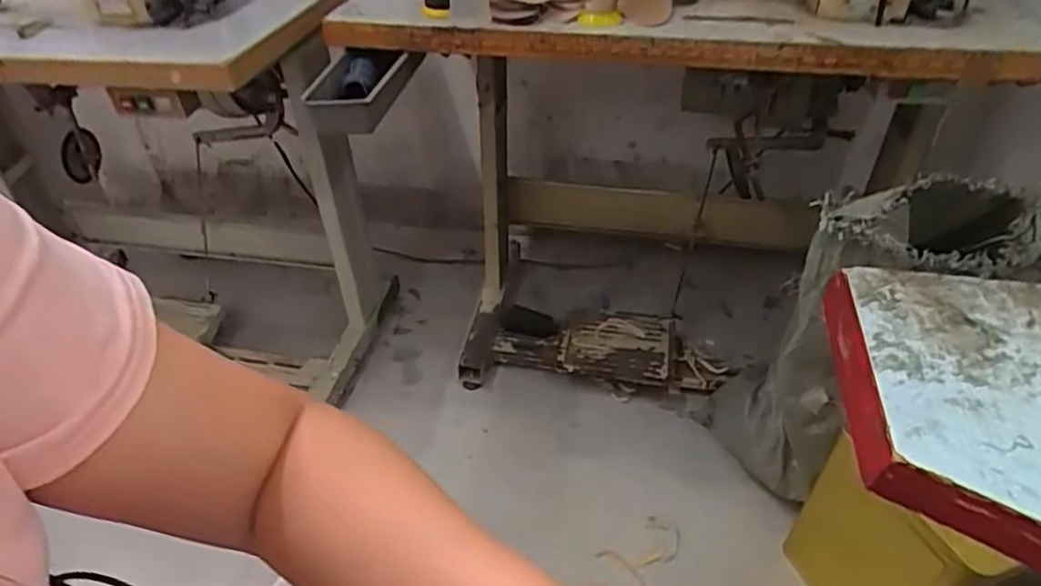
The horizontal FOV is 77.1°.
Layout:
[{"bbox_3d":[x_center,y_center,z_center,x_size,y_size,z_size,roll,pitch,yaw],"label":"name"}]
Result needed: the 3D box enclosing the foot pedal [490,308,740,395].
[{"bbox_3d":[0.192,0.114,1.378,0.488,0.075,0.172,7,41,11],"label":"foot pedal"}]

